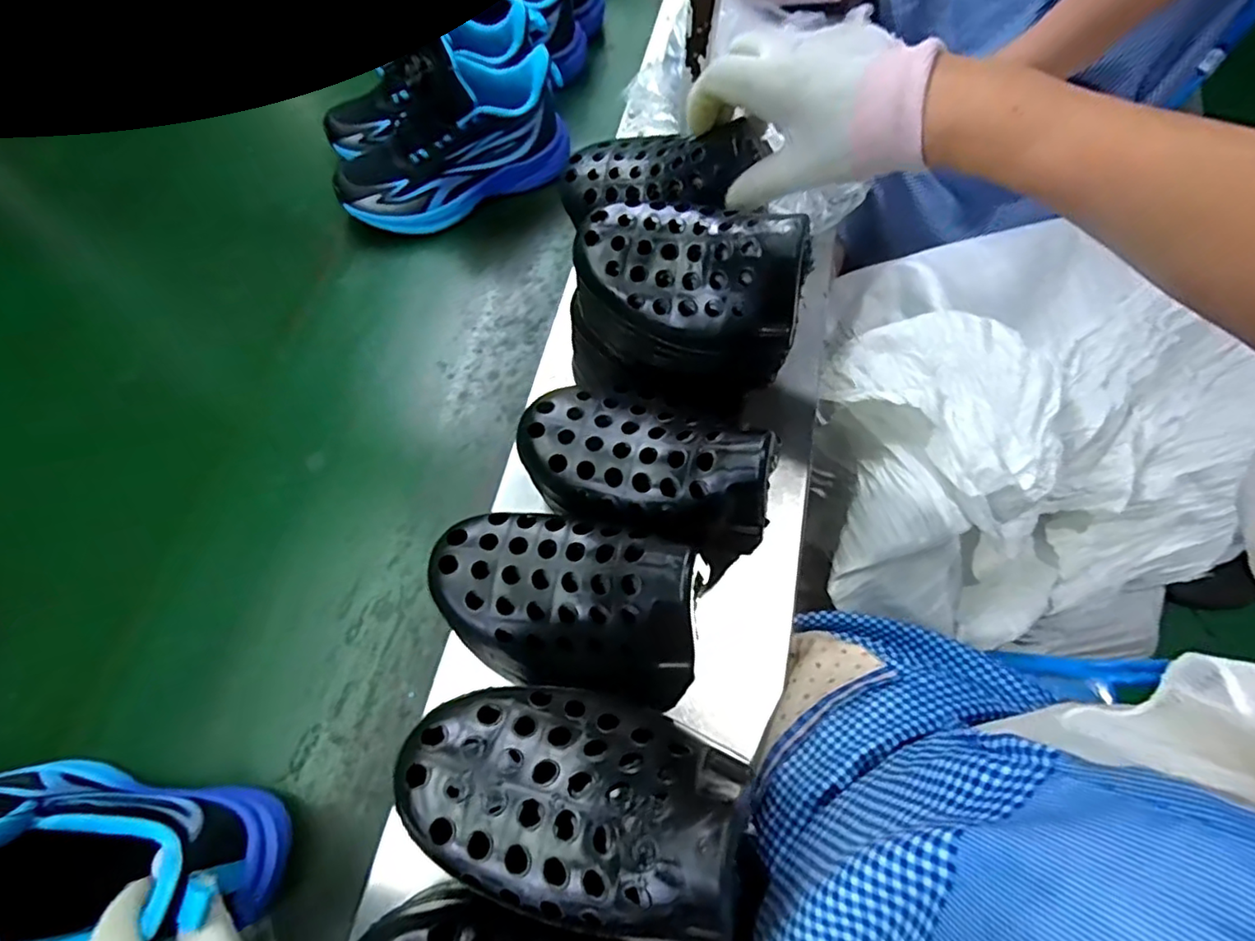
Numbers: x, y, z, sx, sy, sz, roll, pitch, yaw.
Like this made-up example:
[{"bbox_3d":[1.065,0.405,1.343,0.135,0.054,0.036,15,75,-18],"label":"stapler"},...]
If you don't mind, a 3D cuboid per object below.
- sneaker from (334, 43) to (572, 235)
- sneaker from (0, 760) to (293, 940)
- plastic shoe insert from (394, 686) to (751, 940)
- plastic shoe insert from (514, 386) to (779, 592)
[{"bbox_3d":[-0.168,-0.317,0.577,0.228,0.119,0.088,-22,69,-12],"label":"sneaker"},{"bbox_3d":[-0.312,0.212,0.323,0.202,0.133,0.079,8,66,1],"label":"sneaker"},{"bbox_3d":[-0.025,0.126,0.234,0.132,0.061,0.076,15,67,4],"label":"plastic shoe insert"},{"bbox_3d":[0.008,-0.007,0.338,0.148,0.059,0.078,29,68,10],"label":"plastic shoe insert"}]

